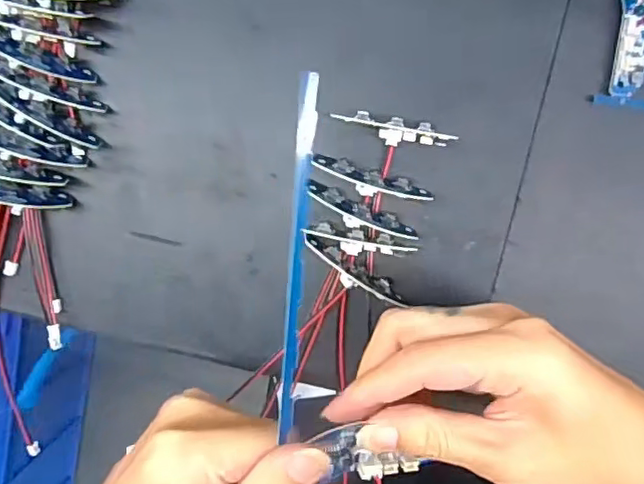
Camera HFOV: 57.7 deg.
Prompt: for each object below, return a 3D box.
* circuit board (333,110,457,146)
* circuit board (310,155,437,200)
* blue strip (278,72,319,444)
[{"bbox_3d":[0.038,-0.056,0.298,0.058,0.019,0.013,11,98,2],"label":"circuit board"},{"bbox_3d":[0.025,-0.031,0.302,0.063,0.018,0.014,19,98,1],"label":"circuit board"},{"bbox_3d":[-0.009,0.009,0.205,0.006,0.004,0.130,5,104,3],"label":"blue strip"}]

